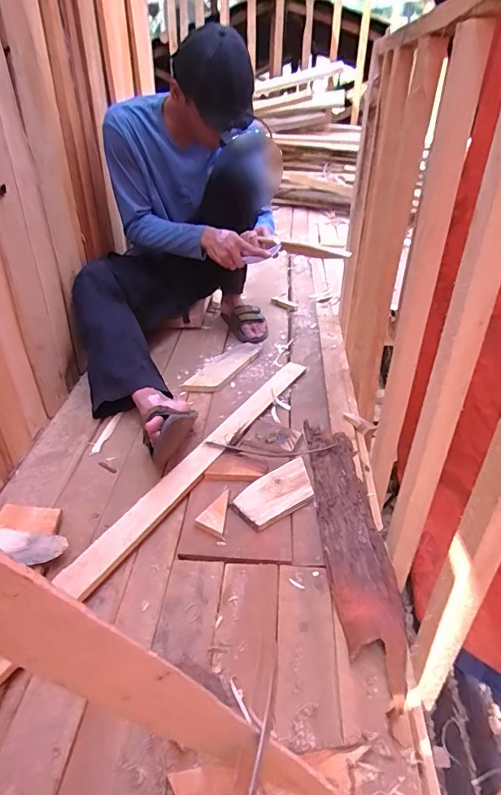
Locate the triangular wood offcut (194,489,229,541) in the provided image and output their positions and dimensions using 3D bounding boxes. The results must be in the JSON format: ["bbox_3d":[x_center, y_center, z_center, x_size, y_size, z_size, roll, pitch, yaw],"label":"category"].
[{"bbox_3d":[-0.071,0.212,0.866,0.053,0.016,0.099,2,35,4],"label":"triangular wood offcut"}]

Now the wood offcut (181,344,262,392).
[{"bbox_3d":[-0.067,-0.084,1.299,0.093,0.020,0.271,20,40,27],"label":"wood offcut"}]

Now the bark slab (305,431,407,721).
[{"bbox_3d":[0.173,0.220,0.840,0.104,0.039,0.569,-1,35,0],"label":"bark slab"}]

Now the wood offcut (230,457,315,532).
[{"bbox_3d":[0.051,0.186,0.905,0.172,0.021,0.095,-23,41,-28],"label":"wood offcut"}]

